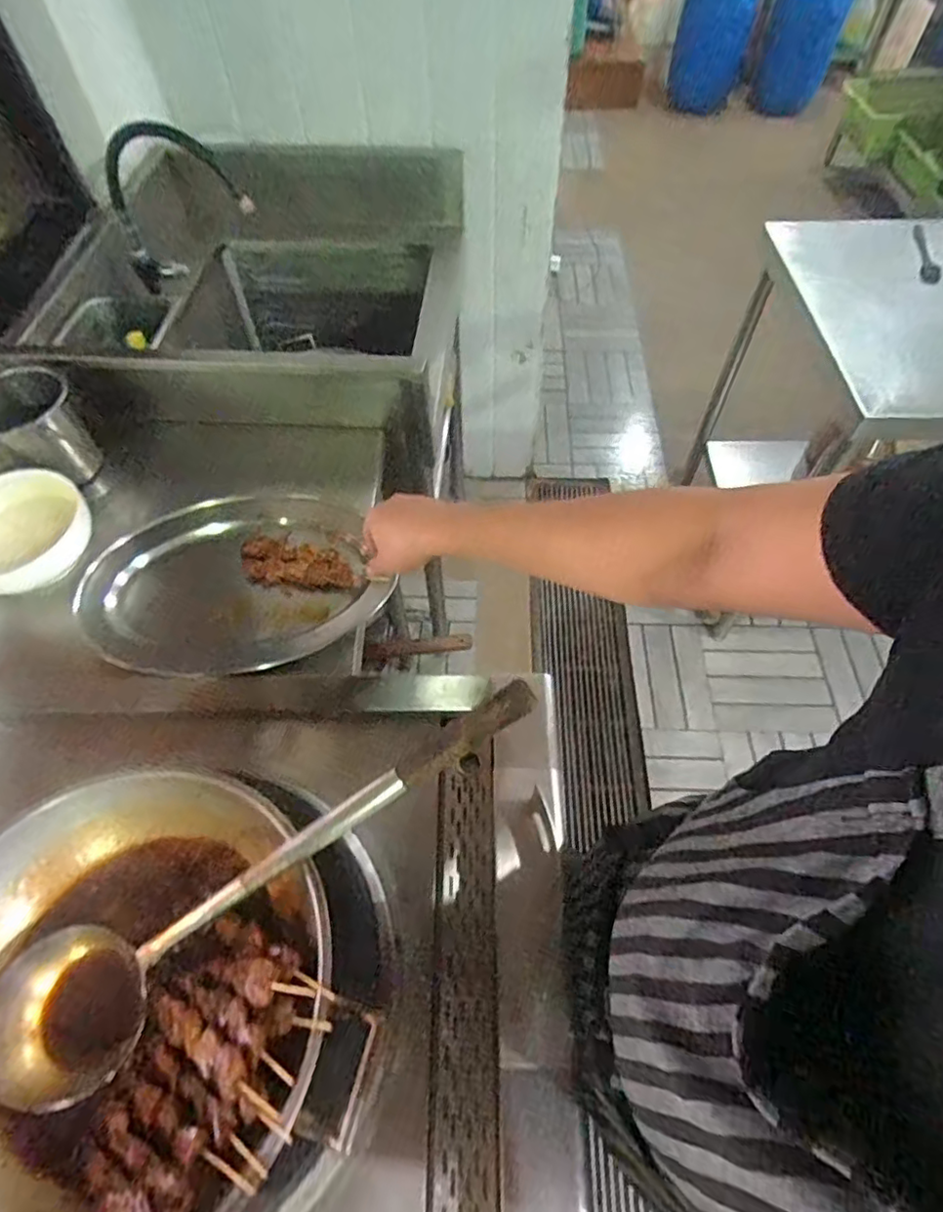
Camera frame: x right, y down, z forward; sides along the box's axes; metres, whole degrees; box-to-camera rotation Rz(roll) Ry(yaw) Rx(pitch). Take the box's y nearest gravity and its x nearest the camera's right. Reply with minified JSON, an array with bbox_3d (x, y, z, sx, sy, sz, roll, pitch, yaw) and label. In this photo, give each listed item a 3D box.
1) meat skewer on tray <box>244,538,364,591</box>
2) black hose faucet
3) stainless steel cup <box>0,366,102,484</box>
[{"bbox_3d":[-0.217,-0.050,0.760,0.150,0.018,0.058,11,59,4],"label":"meat skewer on tray"},{"bbox_3d":[-0.462,-0.628,0.960,0.250,0.236,0.040,4,58,4],"label":"black hose faucet"},{"bbox_3d":[-0.591,-0.232,0.827,0.127,0.130,0.116,-1,58,1],"label":"stainless steel cup"}]

